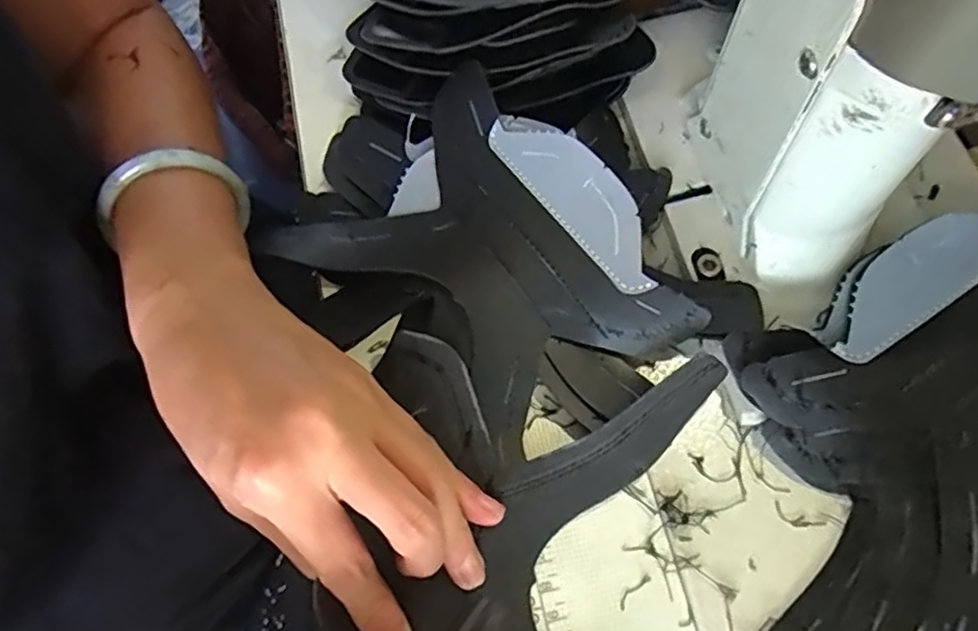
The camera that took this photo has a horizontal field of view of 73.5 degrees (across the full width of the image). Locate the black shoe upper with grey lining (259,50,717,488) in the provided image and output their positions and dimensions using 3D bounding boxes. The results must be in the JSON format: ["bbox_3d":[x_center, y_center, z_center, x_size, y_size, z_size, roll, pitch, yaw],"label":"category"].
[{"bbox_3d":[-0.003,-0.024,0.262,0.110,0.030,0.147,-39,74,-16],"label":"black shoe upper with grey lining"}]

